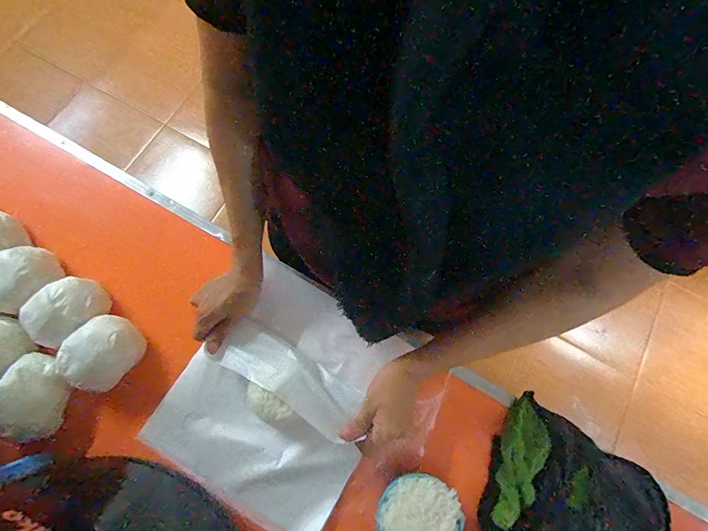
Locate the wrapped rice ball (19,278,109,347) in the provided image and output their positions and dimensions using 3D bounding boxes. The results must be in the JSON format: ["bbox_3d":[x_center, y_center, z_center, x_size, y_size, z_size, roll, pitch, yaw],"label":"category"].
[{"bbox_3d":[-0.358,0.055,0.455,0.068,0.037,0.086,42,77,10],"label":"wrapped rice ball"}]

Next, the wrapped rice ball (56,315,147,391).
[{"bbox_3d":[-0.307,0.105,0.452,0.067,0.042,0.082,30,75,7],"label":"wrapped rice ball"}]

